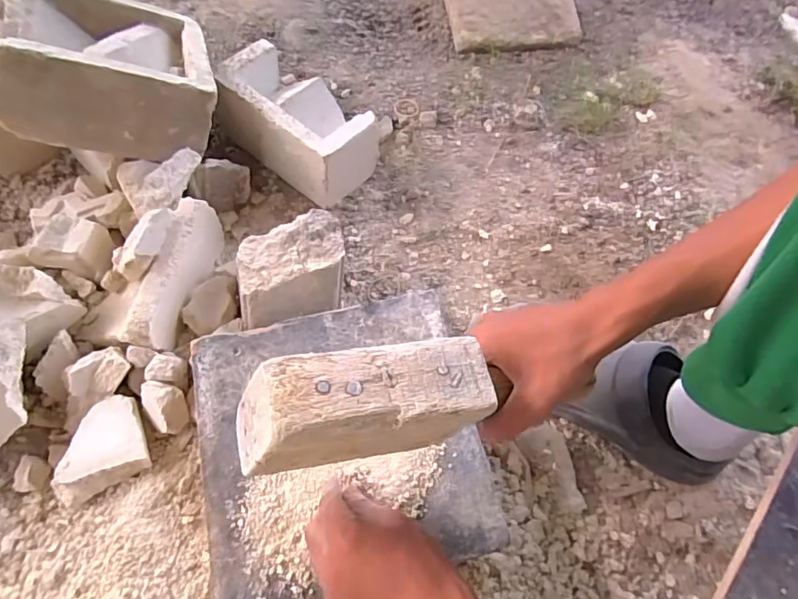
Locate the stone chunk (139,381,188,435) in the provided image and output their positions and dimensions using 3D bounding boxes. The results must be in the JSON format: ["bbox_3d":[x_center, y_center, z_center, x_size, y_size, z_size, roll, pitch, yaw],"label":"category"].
[{"bbox_3d":[-0.221,0.102,0.491,0.035,0.035,0.049,-38,73,-23],"label":"stone chunk"}]

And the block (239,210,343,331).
[{"bbox_3d":[-0.114,-0.026,0.558,0.113,0.082,0.099,-10,62,-15],"label":"block"}]

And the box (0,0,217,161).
[{"bbox_3d":[-0.334,-0.267,0.600,0.200,0.114,0.201,0,44,-32],"label":"box"}]

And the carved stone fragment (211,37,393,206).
[{"bbox_3d":[-0.135,-0.230,0.666,0.198,0.095,0.103,35,64,11],"label":"carved stone fragment"}]

